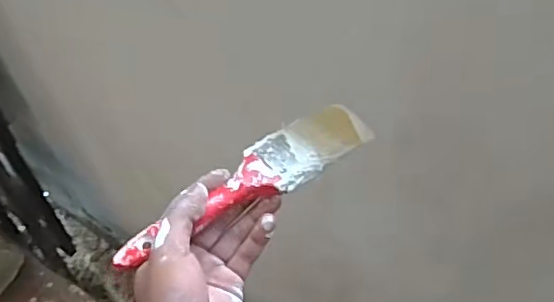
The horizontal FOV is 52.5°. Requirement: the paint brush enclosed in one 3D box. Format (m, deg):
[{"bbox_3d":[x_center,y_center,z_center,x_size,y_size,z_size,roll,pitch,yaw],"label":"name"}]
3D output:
[{"bbox_3d":[-0.023,0.020,0.415,0.210,0.024,0.052,-30,59,-20],"label":"paint brush"}]

